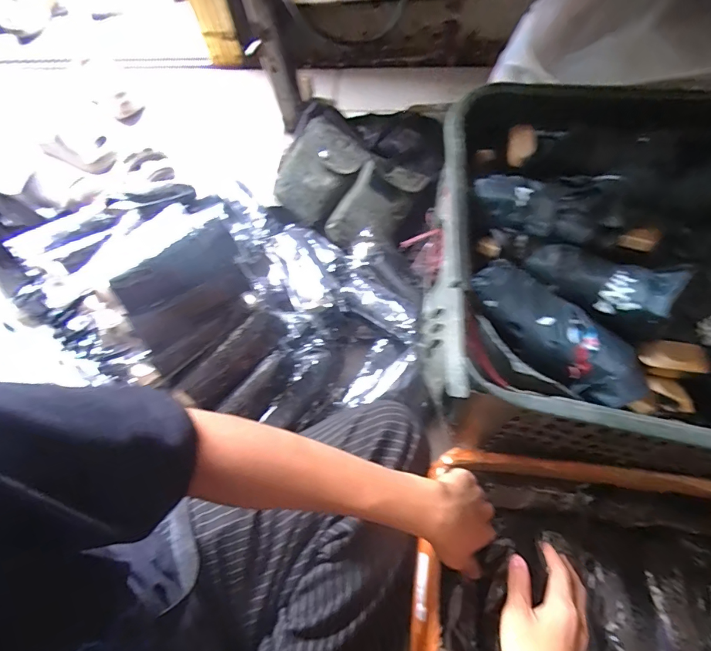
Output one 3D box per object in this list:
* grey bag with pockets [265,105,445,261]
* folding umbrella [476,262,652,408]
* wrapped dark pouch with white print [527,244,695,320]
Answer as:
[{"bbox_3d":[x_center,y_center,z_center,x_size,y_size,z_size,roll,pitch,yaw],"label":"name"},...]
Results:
[{"bbox_3d":[0.012,-0.277,0.740,0.265,0.105,0.256,36,71,19],"label":"grey bag with pockets"},{"bbox_3d":[0.166,0.007,0.350,0.056,0.034,0.155,-42,68,-16],"label":"folding umbrella"},{"bbox_3d":[0.203,-0.039,0.345,0.111,0.030,0.048,23,67,14],"label":"wrapped dark pouch with white print"}]

